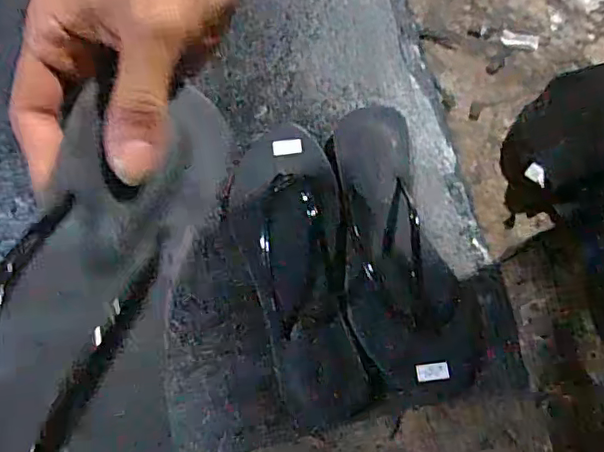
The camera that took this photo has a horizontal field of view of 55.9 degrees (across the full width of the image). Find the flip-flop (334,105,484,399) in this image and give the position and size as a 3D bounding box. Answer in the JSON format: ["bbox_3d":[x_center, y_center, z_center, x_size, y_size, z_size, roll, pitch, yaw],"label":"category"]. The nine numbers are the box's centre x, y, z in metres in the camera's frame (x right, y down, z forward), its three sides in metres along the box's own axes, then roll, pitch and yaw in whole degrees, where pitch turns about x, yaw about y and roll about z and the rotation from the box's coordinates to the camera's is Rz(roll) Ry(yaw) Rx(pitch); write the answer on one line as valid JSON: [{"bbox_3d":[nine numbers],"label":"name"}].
[{"bbox_3d":[0.077,0.019,0.489,0.097,0.026,0.252,-17,79,-2],"label":"flip-flop"}]

